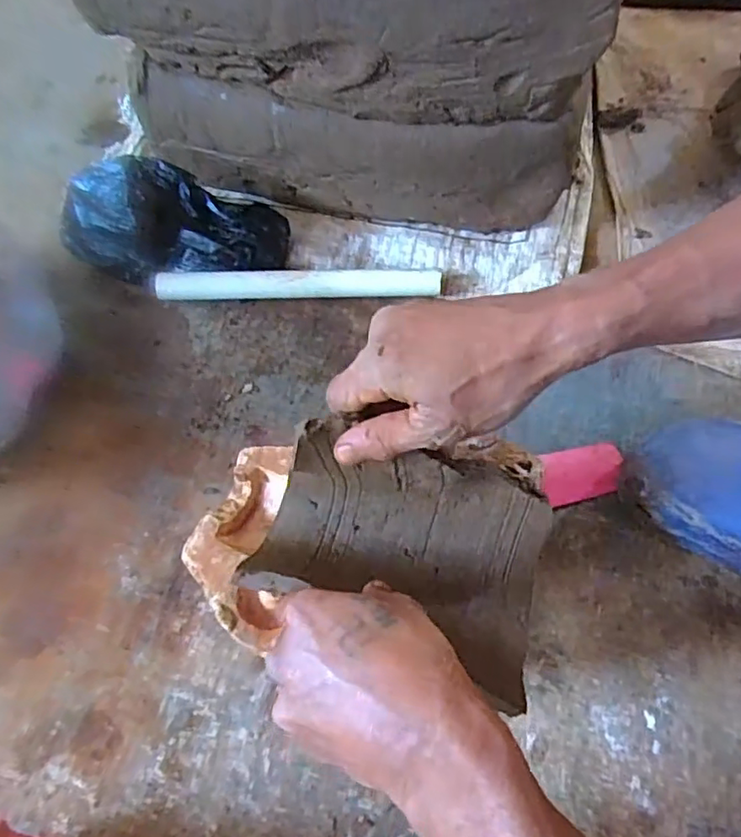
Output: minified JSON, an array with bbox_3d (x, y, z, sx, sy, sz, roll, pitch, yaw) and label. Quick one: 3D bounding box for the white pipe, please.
[{"bbox_3d":[-0.069,-0.130,0.584,0.269,0.026,0.022,-1,64,0],"label":"white pipe"}]

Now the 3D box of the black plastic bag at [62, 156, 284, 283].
[{"bbox_3d":[-0.192,-0.184,0.582,0.217,0.084,0.084,3,65,2],"label":"black plastic bag"}]

